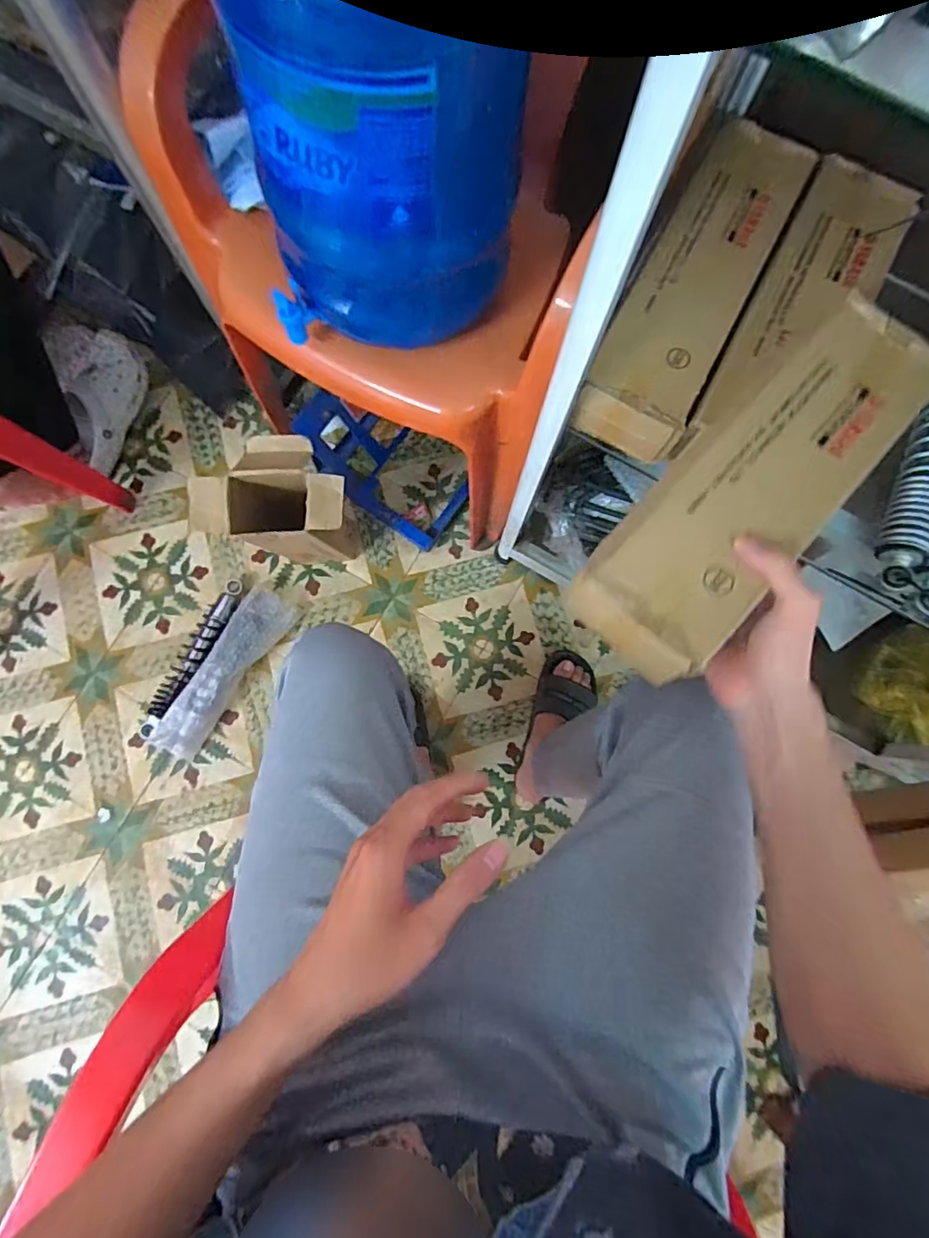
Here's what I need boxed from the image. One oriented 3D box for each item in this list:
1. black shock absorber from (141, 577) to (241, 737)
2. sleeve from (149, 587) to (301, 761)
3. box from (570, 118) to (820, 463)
[{"bbox_3d":[-0.494,0.069,0.994,0.058,0.043,0.318,26,81,2],"label":"black shock absorber"},{"bbox_3d":[-0.428,0.097,0.981,0.091,0.052,0.332,30,81,3],"label":"sleeve"},{"bbox_3d":[0.230,-0.330,0.560,0.107,0.078,0.329,28,81,2],"label":"box"}]

